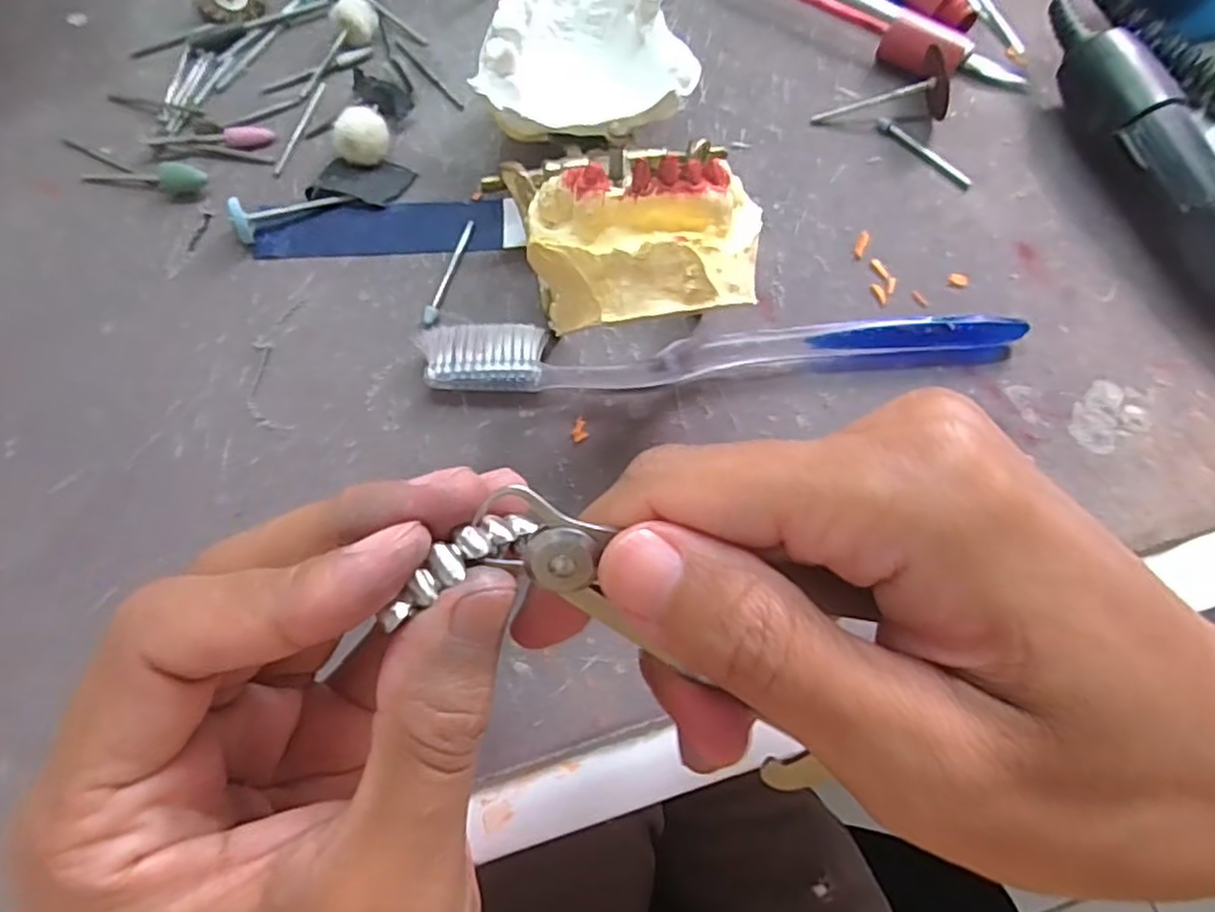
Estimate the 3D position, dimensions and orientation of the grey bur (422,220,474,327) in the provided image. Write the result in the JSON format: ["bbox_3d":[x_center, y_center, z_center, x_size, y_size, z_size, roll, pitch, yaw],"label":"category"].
[{"bbox_3d":[-0.053,-0.062,0.239,0.005,0.004,0.044,13,71,3],"label":"grey bur"}]

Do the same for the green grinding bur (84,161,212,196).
[{"bbox_3d":[-0.161,-0.096,0.247,0.043,0.010,0.007,4,71,0],"label":"green grinding bur"}]

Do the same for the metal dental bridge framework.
[{"bbox_3d":[-0.025,0.018,0.123,0.030,0.005,0.008,-31,74,-27],"label":"metal dental bridge framework"}]

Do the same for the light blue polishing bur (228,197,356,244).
[{"bbox_3d":[-0.107,-0.083,0.244,0.039,0.010,0.010,-19,72,-21],"label":"light blue polishing bur"}]

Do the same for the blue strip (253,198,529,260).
[{"bbox_3d":[-0.074,-0.079,0.246,0.090,0.004,0.021,-2,71,-2],"label":"blue strip"}]

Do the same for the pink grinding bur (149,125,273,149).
[{"bbox_3d":[-0.142,-0.114,0.257,0.044,0.005,0.007,-7,71,-4],"label":"pink grinding bur"}]

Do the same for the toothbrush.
[{"bbox_3d":[0.038,-0.032,0.226,0.188,0.013,0.018,-1,71,-2],"label":"toothbrush"}]

